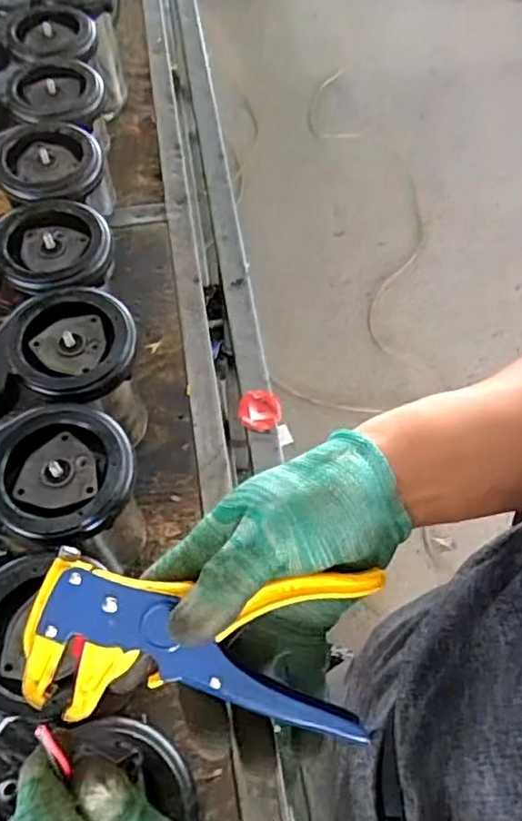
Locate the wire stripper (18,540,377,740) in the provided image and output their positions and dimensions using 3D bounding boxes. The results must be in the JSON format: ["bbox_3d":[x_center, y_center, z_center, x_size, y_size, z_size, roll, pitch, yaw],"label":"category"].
[{"bbox_3d":[-0.027,0.111,0.308,0.165,0.023,0.077,10,83,-5],"label":"wire stripper"}]

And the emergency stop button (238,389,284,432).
[{"bbox_3d":[-0.001,0.002,0.760,0.049,0.023,0.051,-10,62,-6],"label":"emergency stop button"}]

